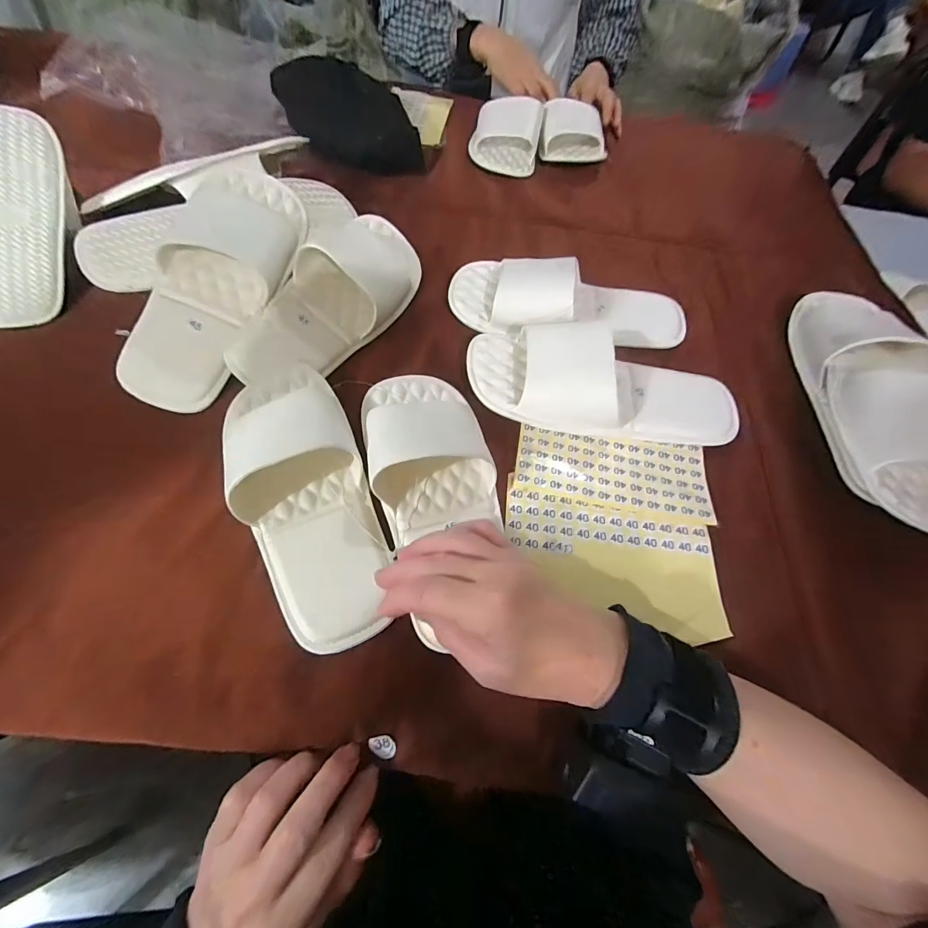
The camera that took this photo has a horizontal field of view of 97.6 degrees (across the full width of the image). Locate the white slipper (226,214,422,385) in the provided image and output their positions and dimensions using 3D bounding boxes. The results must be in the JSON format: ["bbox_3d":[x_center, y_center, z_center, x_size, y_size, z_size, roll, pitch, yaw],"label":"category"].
[{"bbox_3d":[-0.122,-0.163,0.393,0.090,0.073,0.224,25,62,9],"label":"white slipper"}]

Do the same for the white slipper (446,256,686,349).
[{"bbox_3d":[0.114,-0.178,0.428,0.255,0.060,0.106,9,60,0],"label":"white slipper"}]

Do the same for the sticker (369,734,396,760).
[{"bbox_3d":[-0.051,0.178,0.256,0.018,0.004,0.011,26,59,12],"label":"sticker"}]

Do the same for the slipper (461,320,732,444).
[{"bbox_3d":[0.134,-0.083,0.376,0.258,0.053,0.113,6,61,-2],"label":"slipper"}]

